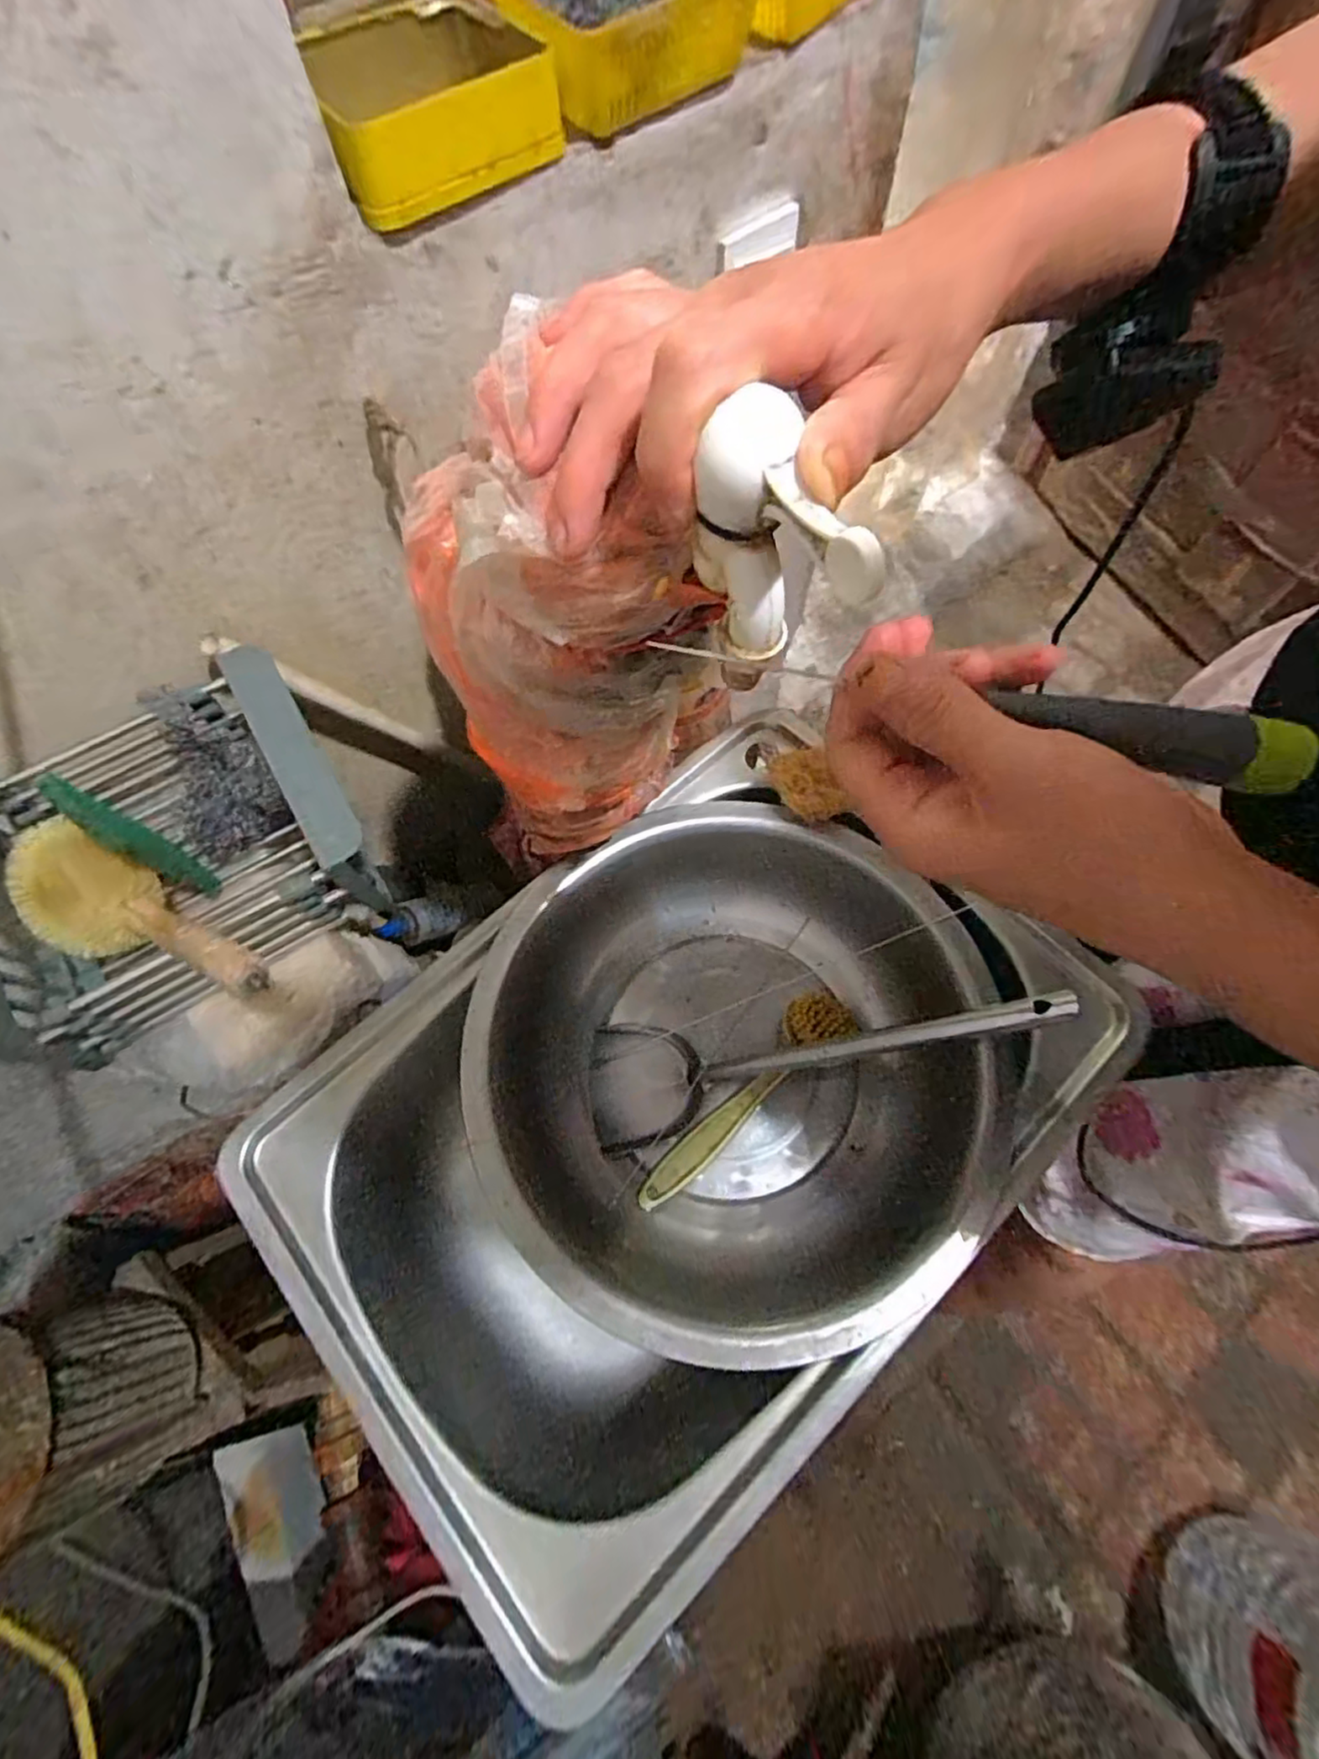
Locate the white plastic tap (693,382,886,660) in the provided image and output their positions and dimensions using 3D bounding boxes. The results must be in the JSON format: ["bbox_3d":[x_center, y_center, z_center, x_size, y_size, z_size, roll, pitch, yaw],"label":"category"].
[{"bbox_3d":[0.033,-0.089,0.195,0.029,0.068,0.057,-20,67,-5],"label":"white plastic tap"}]

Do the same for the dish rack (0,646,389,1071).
[{"bbox_3d":[-0.349,-0.023,0.469,0.239,0.089,0.203,-31,69,-10],"label":"dish rack"}]

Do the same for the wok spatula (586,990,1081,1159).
[{"bbox_3d":[0.107,0.131,0.485,0.346,0.038,0.092,-16,65,20],"label":"wok spatula"}]

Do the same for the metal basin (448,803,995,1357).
[{"bbox_3d":[0.040,0.126,0.496,0.326,0.120,0.351,-1,67,3],"label":"metal basin"}]

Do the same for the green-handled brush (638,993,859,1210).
[{"bbox_3d":[0.062,0.162,0.507,0.210,0.041,0.047,-37,70,-12],"label":"green-handled brush"}]

